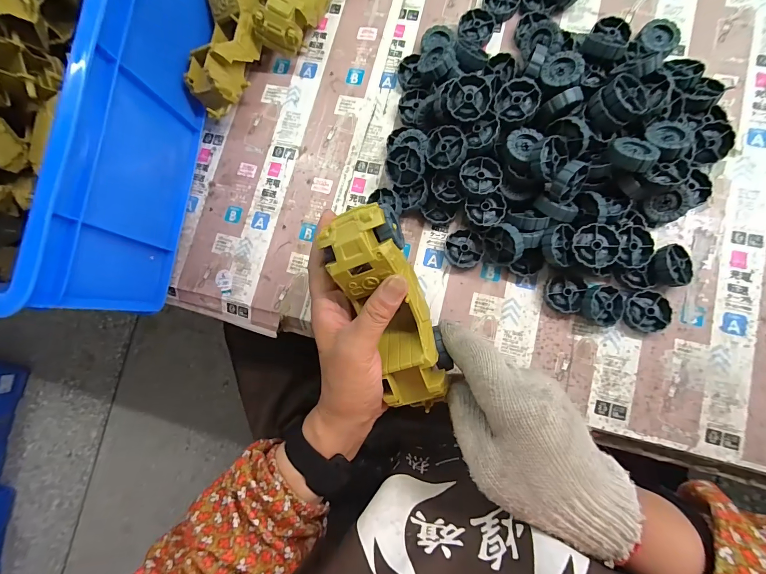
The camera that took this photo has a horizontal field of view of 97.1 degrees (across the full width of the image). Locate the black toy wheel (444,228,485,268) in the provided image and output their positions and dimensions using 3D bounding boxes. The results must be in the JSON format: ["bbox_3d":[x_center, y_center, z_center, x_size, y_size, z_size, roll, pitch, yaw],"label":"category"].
[{"bbox_3d":[0.084,-0.040,0.347,0.036,0.013,0.039,-1,83,6],"label":"black toy wheel"}]

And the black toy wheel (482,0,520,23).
[{"bbox_3d":[0.132,-0.316,0.378,0.039,0.011,0.044,5,83,7],"label":"black toy wheel"}]

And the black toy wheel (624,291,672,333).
[{"bbox_3d":[0.248,0.022,0.318,0.040,0.013,0.039,-1,83,6],"label":"black toy wheel"}]

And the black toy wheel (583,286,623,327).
[{"bbox_3d":[0.208,0.016,0.323,0.038,0.015,0.038,2,84,-14],"label":"black toy wheel"}]

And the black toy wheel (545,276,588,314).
[{"bbox_3d":[0.178,0.007,0.333,0.034,0.012,0.035,-1,83,6],"label":"black toy wheel"}]

